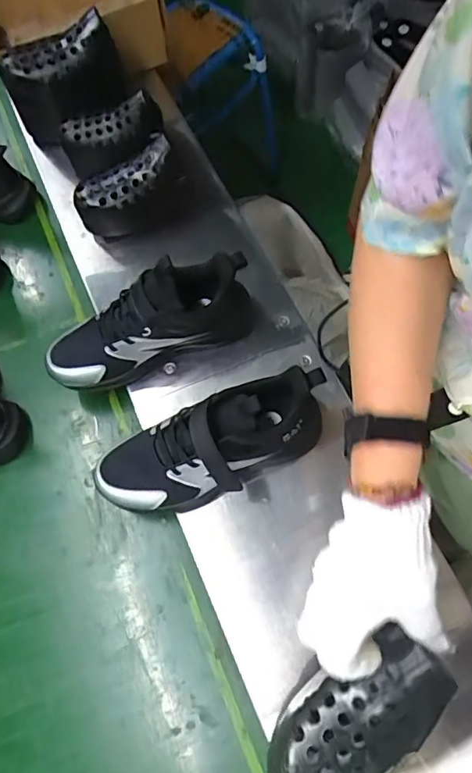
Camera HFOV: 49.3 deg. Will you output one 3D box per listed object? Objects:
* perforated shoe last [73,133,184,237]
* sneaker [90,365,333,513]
[{"bbox_3d":[-0.144,-0.262,0.697,0.144,0.115,0.067,-21,67,-6],"label":"perforated shoe last"},{"bbox_3d":[-0.027,0.062,0.545,0.247,0.125,0.093,-20,67,-7],"label":"sneaker"}]

